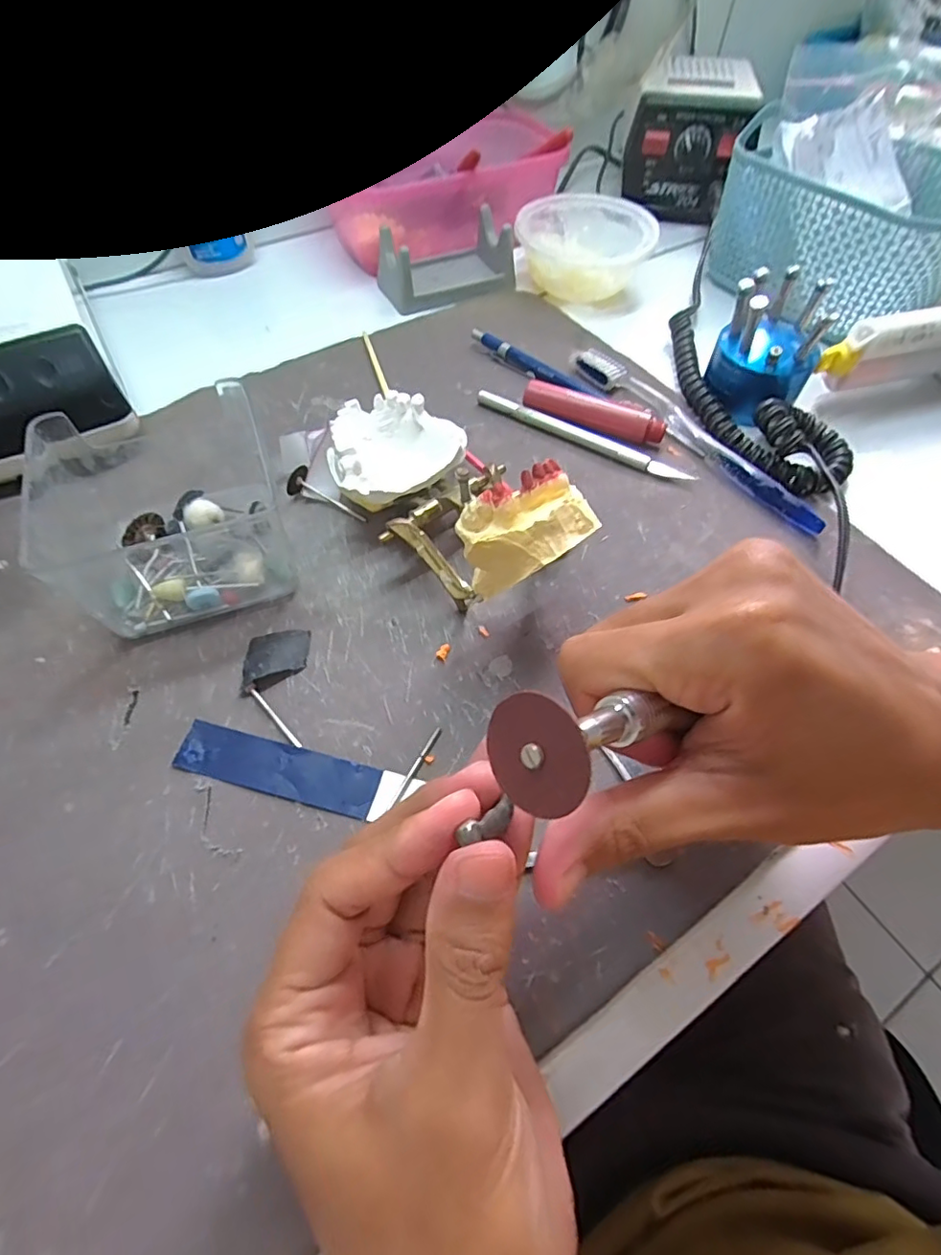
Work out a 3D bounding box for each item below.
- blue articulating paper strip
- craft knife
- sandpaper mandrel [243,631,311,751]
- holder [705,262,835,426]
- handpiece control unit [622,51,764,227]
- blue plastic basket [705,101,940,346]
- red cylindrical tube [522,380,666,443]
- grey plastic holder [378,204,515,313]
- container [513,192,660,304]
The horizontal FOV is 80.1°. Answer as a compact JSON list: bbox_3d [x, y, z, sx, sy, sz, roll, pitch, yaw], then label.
[{"bbox_3d":[-0.072,0.058,0.227,0.096,0.004,0.021,13,59,8],"label":"blue articulating paper strip"},{"bbox_3d":[0.065,-0.115,0.336,0.138,0.008,0.012,26,62,15],"label":"craft knife"},{"bbox_3d":[-0.086,0.024,0.247,0.027,0.007,0.056,-6,58,-4],"label":"sandpaper mandrel"},{"bbox_3d":[0.185,-0.171,0.331,0.056,0.070,0.055,0,58,0],"label":"holder"},{"bbox_3d":[0.189,-0.428,0.490,0.091,0.082,0.105,14,58,8],"label":"handpiece control unit"},{"bbox_3d":[0.270,-0.290,0.402,0.122,0.071,0.168,-28,62,-16],"label":"blue plastic basket"},{"bbox_3d":[0.074,-0.131,0.339,0.086,0.018,0.015,22,61,13],"label":"red cylindrical tube"},{"bbox_3d":[-0.024,-0.288,0.430,0.101,0.038,0.070,-23,61,-14],"label":"grey plastic holder"},{"bbox_3d":[0.087,-0.291,0.433,0.100,0.043,0.100,0,58,0],"label":"container"}]

